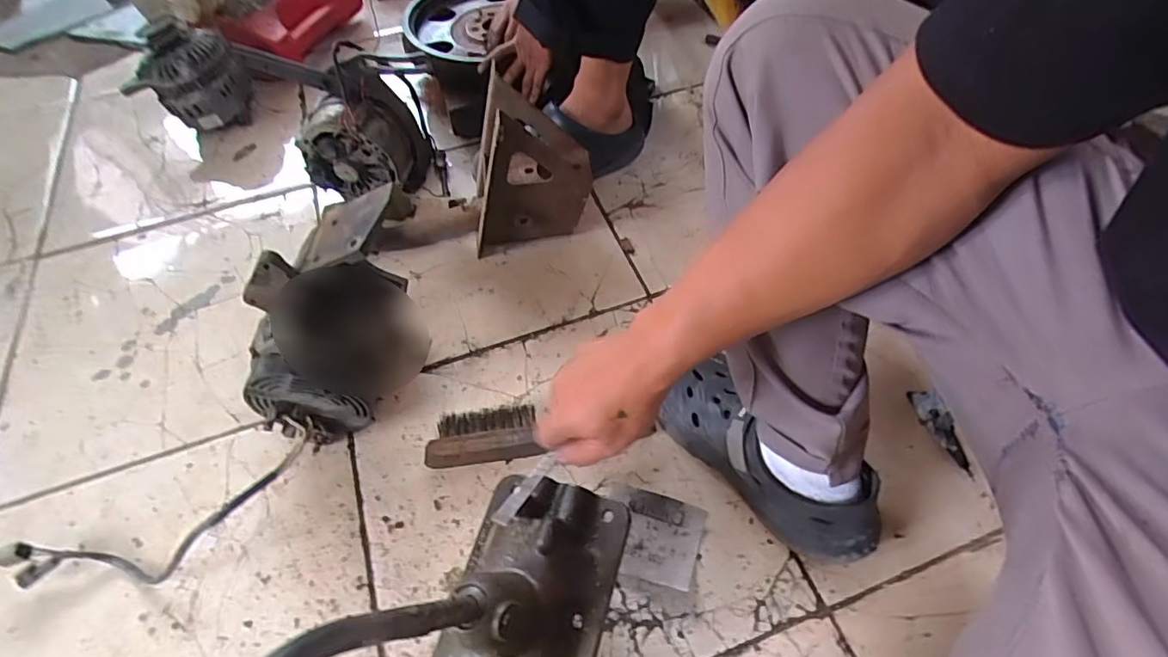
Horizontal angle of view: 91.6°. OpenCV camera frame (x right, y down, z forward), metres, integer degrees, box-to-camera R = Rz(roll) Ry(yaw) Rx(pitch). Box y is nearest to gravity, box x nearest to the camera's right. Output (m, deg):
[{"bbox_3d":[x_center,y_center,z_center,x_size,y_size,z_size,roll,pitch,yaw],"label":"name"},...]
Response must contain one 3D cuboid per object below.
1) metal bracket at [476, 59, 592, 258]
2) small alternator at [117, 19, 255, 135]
[{"bbox_3d":[-0.060,-0.200,0.729,0.137,0.239,0.100,0,66,-14],"label":"metal bracket"},{"bbox_3d":[-0.654,-0.414,0.951,0.152,0.150,0.115,5,56,6],"label":"small alternator"}]

